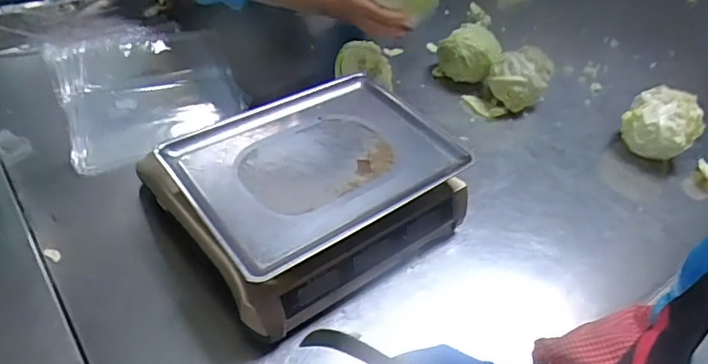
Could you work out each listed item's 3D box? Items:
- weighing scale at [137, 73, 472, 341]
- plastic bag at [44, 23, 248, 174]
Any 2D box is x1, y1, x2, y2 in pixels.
[{"bbox_3d":[-0.051,0.025,0.696,0.331,0.144,0.247,-24,53,-27],"label":"weighing scale"},{"bbox_3d":[-0.370,-0.189,0.946,0.300,0.036,0.383,-18,50,-23],"label":"plastic bag"}]

